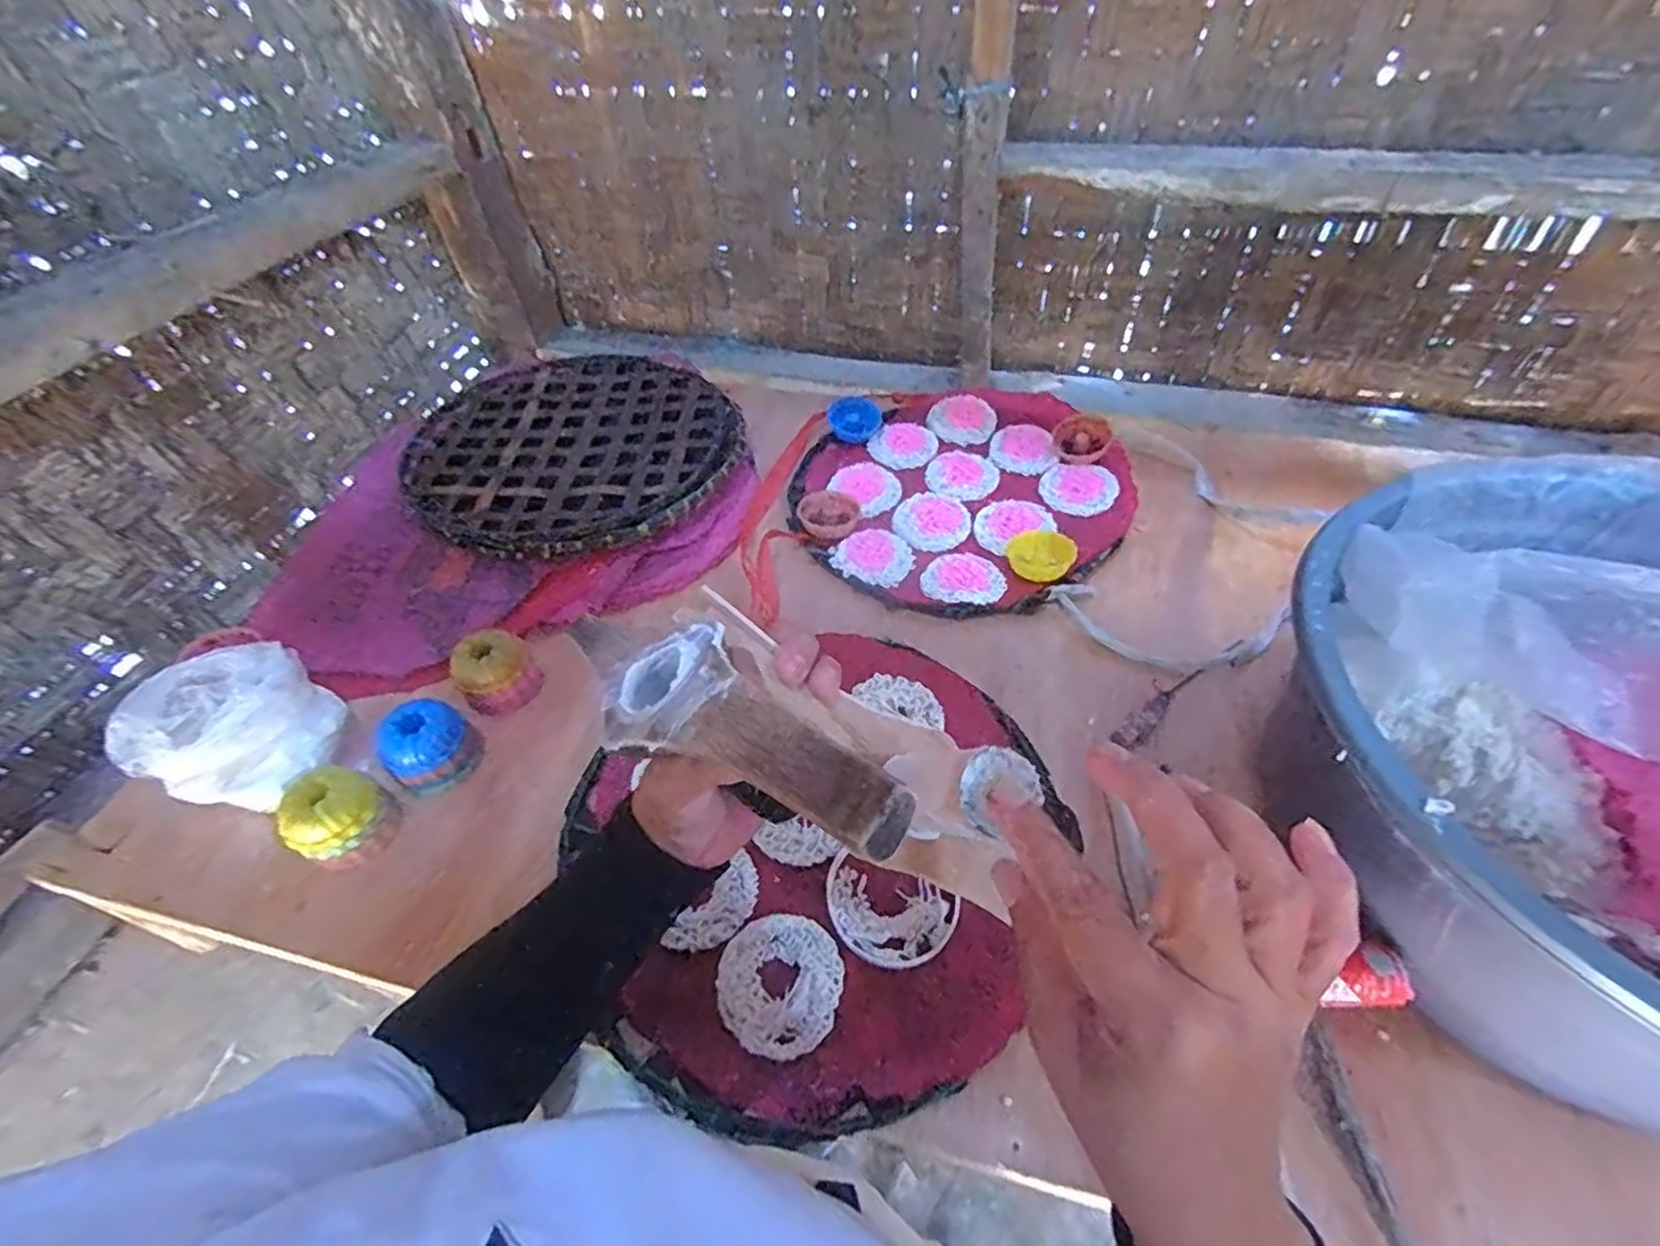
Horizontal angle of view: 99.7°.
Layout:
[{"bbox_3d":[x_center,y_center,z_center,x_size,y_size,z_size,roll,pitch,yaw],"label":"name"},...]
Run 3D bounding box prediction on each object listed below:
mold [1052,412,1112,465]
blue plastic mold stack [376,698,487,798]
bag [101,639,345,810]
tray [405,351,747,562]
[{"bbox_3d":[0.279,-0.203,0.772,0.060,0.010,0.061,-9,66,17],"label":"mold"},{"bbox_3d":[-0.307,0.094,0.537,0.052,0.056,0.060,30,57,26],"label":"blue plastic mold stack"},{"bbox_3d":[-0.443,0.080,0.528,0.114,0.077,0.118,24,55,23],"label":"bag"},{"bbox_3d":[-0.286,-0.202,0.770,0.360,0.024,0.326,30,57,26],"label":"tray"}]

